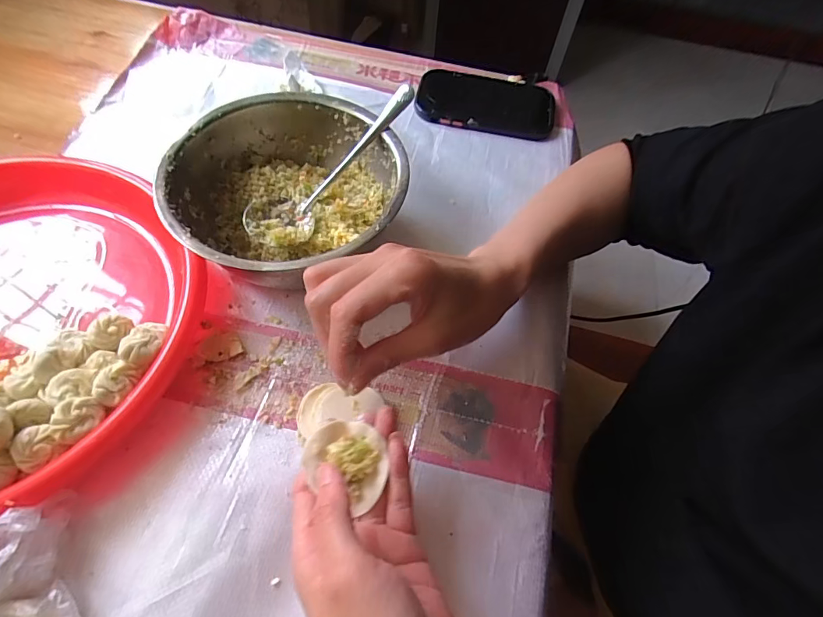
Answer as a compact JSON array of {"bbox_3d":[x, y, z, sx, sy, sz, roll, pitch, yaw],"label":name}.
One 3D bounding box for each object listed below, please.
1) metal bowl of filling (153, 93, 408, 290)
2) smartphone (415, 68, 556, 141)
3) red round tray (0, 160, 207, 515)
[{"bbox_3d":[-0.099,-0.088,0.364,0.175,0.074,0.176,2,59,-3],"label":"metal bowl of filling"},{"bbox_3d":[0.085,-0.233,0.493,0.152,0.017,0.084,8,59,1],"label":"smartphone"},{"bbox_3d":[-0.306,0.007,0.306,0.276,0.050,0.285,2,59,-3],"label":"red round tray"}]

